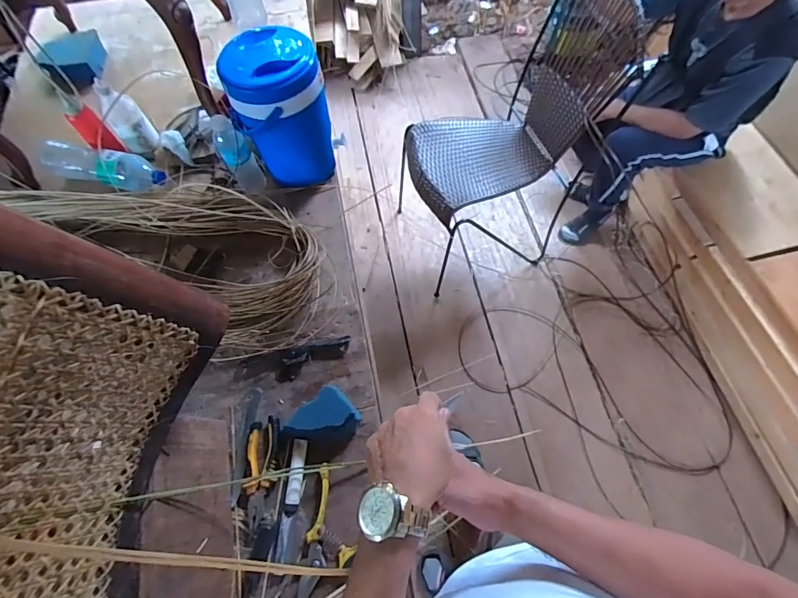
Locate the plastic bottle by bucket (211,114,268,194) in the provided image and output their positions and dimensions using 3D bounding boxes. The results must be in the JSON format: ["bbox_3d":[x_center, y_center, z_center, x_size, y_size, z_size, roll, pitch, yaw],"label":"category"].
[{"bbox_3d":[-0.323,-0.284,0.844,0.064,0.166,0.048,-22,68,-11],"label":"plastic bottle by bucket"}]

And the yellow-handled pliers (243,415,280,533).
[{"bbox_3d":[-0.222,0.277,0.668,0.053,0.025,0.164,-5,66,-3],"label":"yellow-handled pliers"}]

